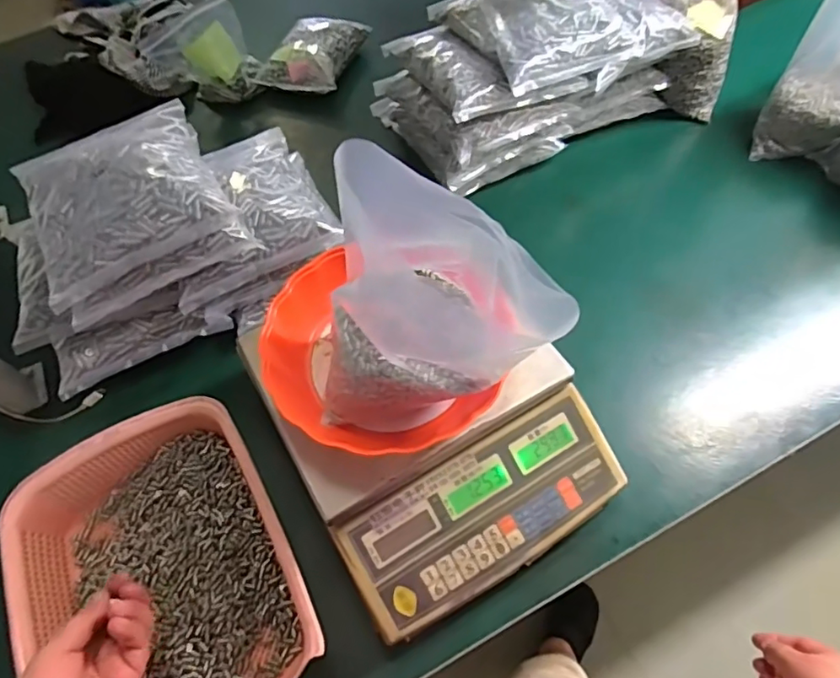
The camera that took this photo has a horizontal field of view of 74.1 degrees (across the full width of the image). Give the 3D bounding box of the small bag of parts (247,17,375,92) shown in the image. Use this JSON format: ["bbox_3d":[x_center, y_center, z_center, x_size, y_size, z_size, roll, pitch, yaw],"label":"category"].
[{"bbox_3d":[-0.172,-0.469,0.896,0.127,0.039,0.183,19,64,14],"label":"small bag of parts"}]

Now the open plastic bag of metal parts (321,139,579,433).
[{"bbox_3d":[0.004,-0.016,0.399,0.174,0.200,0.102,4,61,6],"label":"open plastic bag of metal parts"}]

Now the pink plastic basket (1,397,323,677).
[{"bbox_3d":[-0.223,0.213,0.493,0.210,0.071,0.288,-28,63,-11],"label":"pink plastic basket"}]

